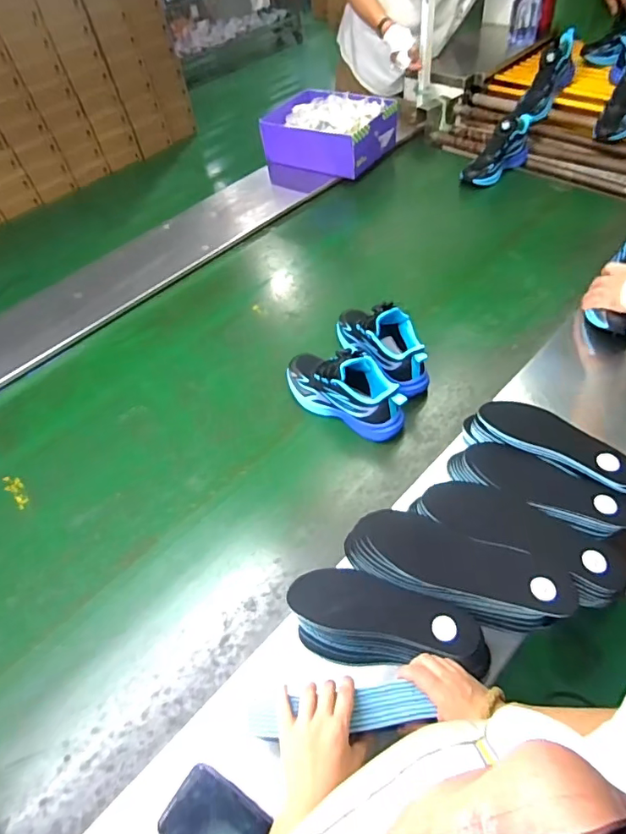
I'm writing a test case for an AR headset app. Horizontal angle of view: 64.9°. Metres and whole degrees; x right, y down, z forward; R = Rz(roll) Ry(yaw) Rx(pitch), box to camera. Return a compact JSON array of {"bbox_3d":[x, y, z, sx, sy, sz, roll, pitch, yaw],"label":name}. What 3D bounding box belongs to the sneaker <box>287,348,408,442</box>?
[{"bbox_3d":[0.050,-0.055,0.863,0.238,0.124,0.091,27,60,26],"label":"sneaker"}]

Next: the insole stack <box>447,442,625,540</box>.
[{"bbox_3d":[0.326,0.101,0.710,0.250,0.046,0.083,24,59,24],"label":"insole stack"}]

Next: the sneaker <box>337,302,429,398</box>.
[{"bbox_3d":[0.129,-0.149,0.922,0.091,0.139,0.246,-32,54,-16],"label":"sneaker"}]

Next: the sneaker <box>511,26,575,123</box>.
[{"bbox_3d":[0.683,-0.993,1.431,0.091,0.136,0.297,31,87,25],"label":"sneaker"}]

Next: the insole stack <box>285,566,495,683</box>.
[{"bbox_3d":[0.092,0.255,0.618,0.245,0.041,0.103,5,53,12],"label":"insole stack"}]

